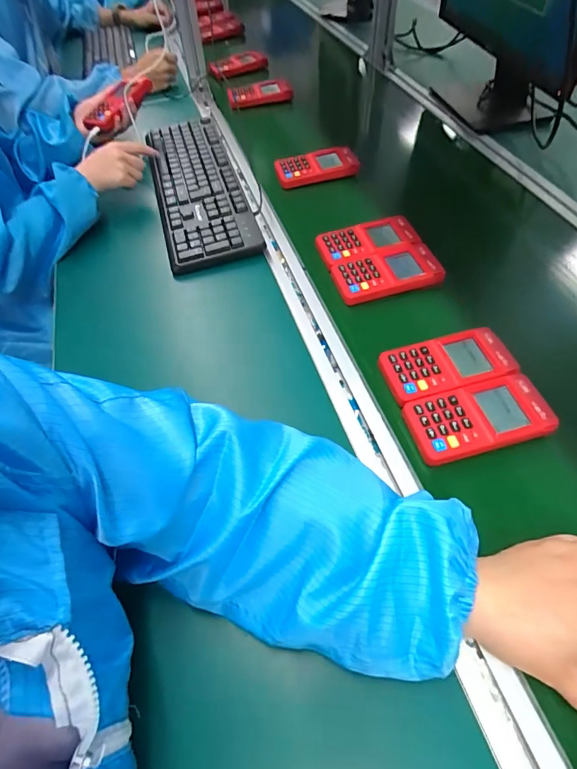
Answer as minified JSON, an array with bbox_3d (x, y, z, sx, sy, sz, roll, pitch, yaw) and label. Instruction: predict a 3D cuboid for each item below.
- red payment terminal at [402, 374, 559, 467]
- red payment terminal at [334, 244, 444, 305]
[{"bbox_3d":[0.190,0.033,0.428,0.137,0.019,0.068,-12,52,-5],"label":"red payment terminal"},{"bbox_3d":[0.131,-0.148,0.570,0.138,0.025,0.074,-12,52,-6],"label":"red payment terminal"}]

